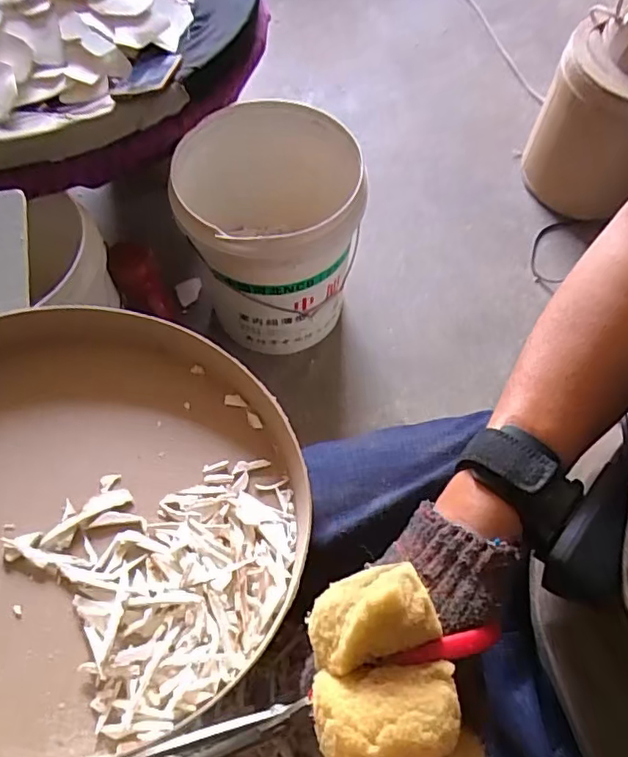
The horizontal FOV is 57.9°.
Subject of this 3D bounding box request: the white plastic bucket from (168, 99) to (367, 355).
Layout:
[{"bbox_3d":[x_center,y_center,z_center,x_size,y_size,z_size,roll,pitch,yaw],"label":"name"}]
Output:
[{"bbox_3d":[-0.080,-0.255,0.969,0.289,0.332,0.280,0,63,-1],"label":"white plastic bucket"}]

